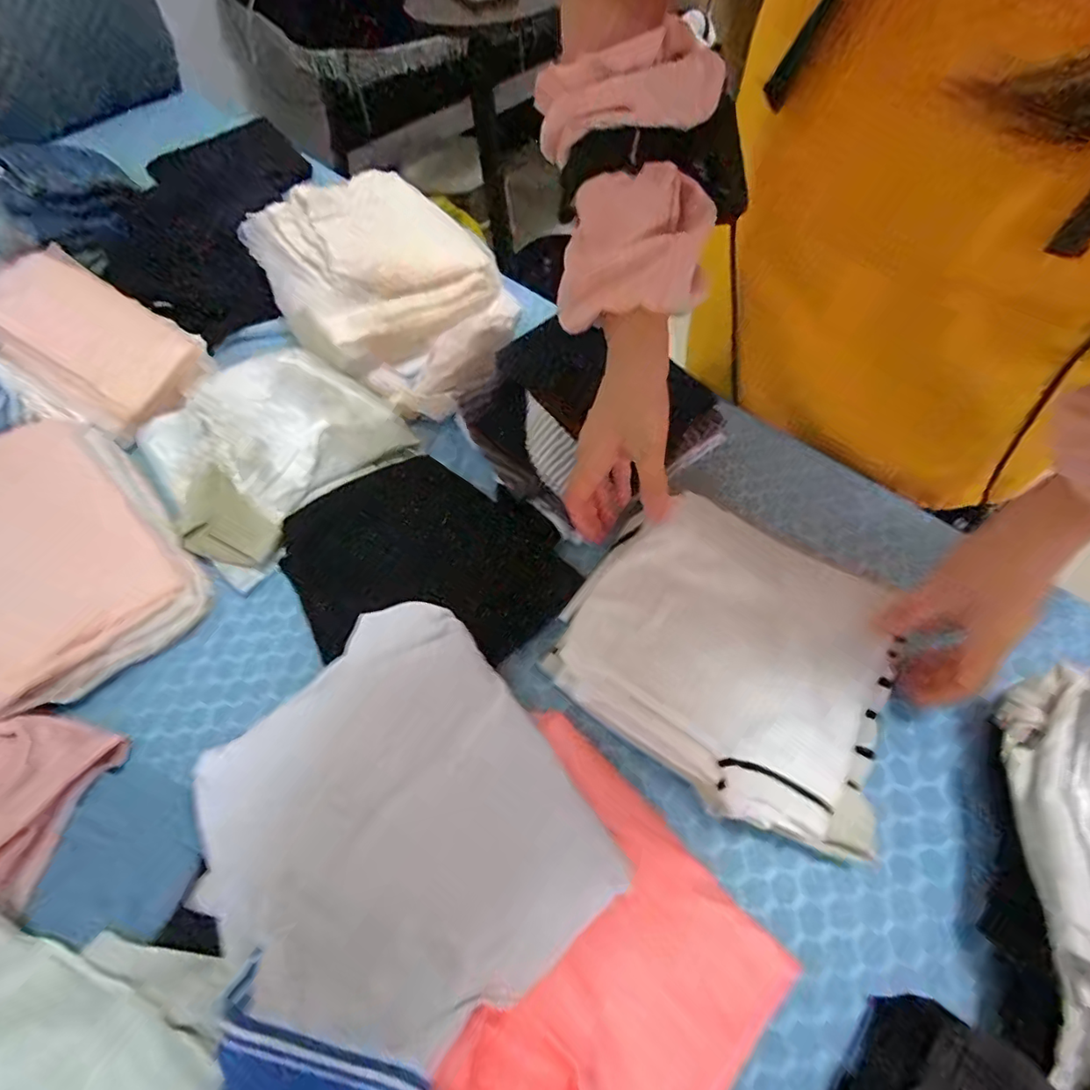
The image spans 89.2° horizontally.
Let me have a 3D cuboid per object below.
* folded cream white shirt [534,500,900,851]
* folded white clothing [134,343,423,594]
[{"bbox_3d":[0.138,0.072,0.402,0.232,0.042,0.194,32,66,20],"label":"folded cream white shirt"},{"bbox_3d":[-0.283,-0.100,0.560,0.243,0.044,0.218,38,68,23],"label":"folded white clothing"}]

